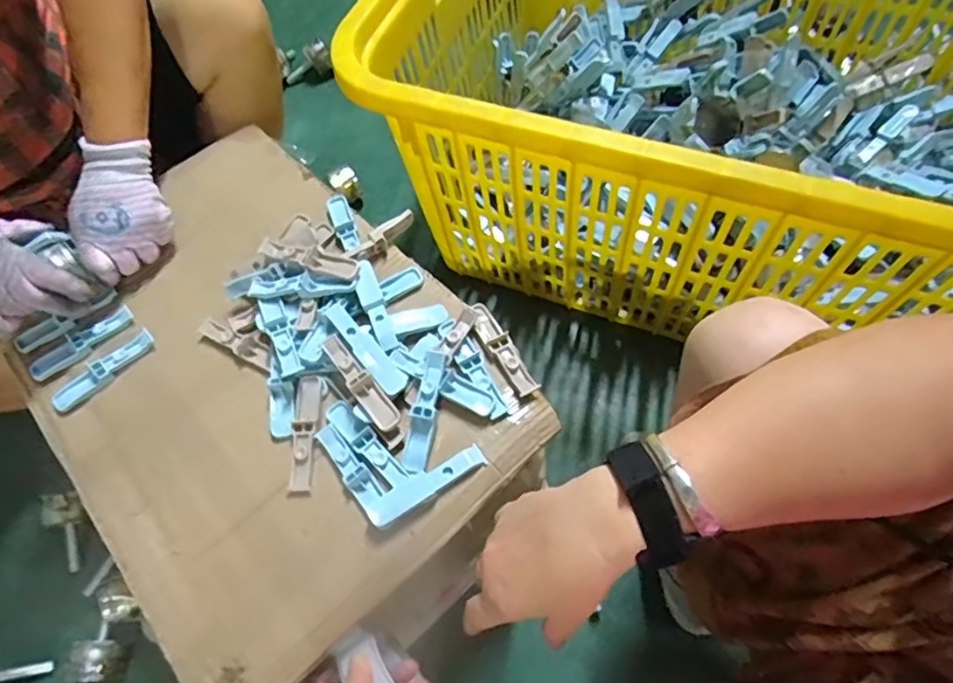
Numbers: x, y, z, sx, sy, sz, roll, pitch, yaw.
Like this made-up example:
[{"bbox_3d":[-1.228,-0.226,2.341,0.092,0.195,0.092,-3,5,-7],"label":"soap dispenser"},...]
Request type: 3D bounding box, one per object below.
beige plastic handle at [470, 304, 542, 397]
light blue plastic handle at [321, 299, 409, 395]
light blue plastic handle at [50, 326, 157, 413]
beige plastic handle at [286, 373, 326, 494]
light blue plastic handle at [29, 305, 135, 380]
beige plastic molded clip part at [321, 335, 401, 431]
[{"bbox_3d":[0.023,0.006,0.509,0.021,0.018,0.096,-28,65,-8],"label":"beige plastic handle"},{"bbox_3d":[-0.099,-0.001,0.499,0.023,0.017,0.112,-38,66,-13],"label":"light blue plastic handle"},{"bbox_3d":[-0.351,0.026,0.542,0.101,0.011,0.026,-43,67,-14],"label":"light blue plastic handle"},{"bbox_3d":[-0.147,0.078,0.488,0.024,0.010,0.101,-1,64,5],"label":"beige plastic handle"},{"bbox_3d":[-0.382,-0.001,0.558,0.026,0.009,0.098,39,74,21],"label":"light blue plastic handle"},{"bbox_3d":[-0.099,0.033,0.484,0.021,0.007,0.097,-38,66,-12],"label":"beige plastic molded clip part"}]

